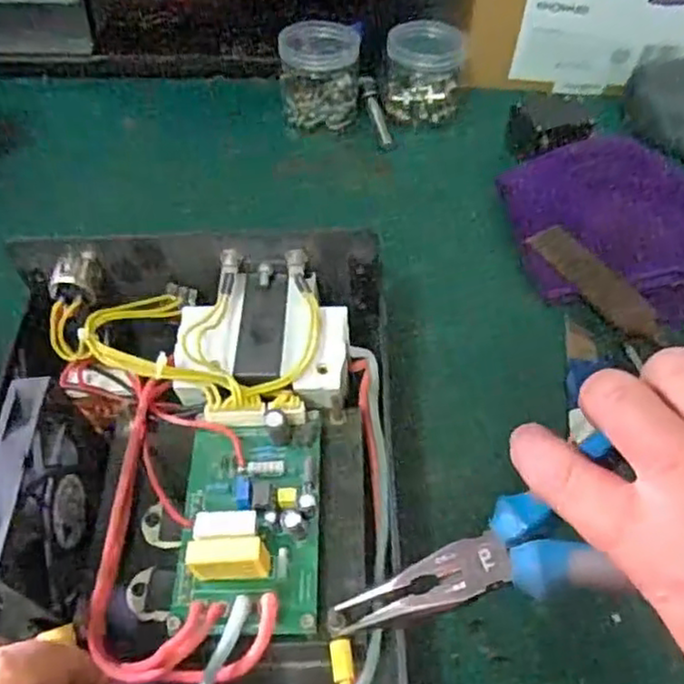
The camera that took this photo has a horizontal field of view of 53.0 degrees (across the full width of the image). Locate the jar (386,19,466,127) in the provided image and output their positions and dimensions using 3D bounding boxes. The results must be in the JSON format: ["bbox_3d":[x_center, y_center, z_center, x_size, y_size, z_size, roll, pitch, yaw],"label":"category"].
[{"bbox_3d":[0.066,-0.219,0.554,0.059,0.050,0.060,2,48,-2],"label":"jar"}]

